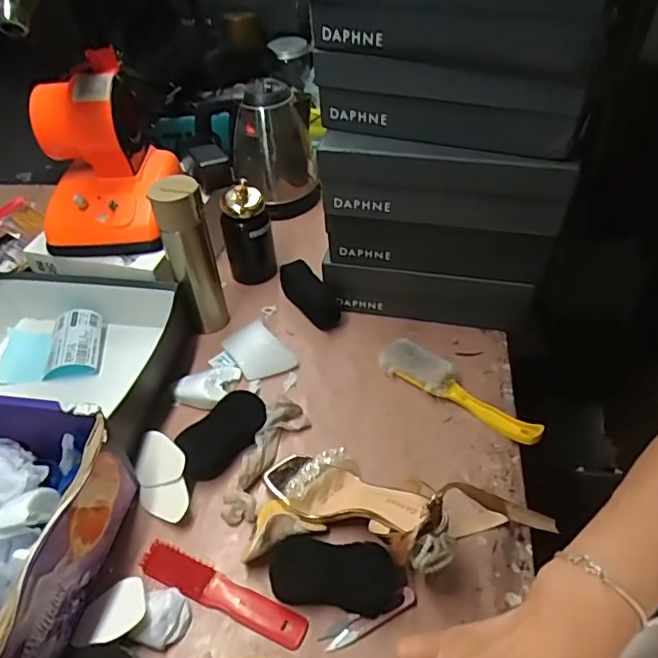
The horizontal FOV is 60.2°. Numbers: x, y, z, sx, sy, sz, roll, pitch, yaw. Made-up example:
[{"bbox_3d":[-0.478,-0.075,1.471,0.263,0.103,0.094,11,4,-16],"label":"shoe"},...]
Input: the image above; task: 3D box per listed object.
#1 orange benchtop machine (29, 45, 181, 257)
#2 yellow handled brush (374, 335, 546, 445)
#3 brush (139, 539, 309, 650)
[{"bbox_3d":[-0.332,-0.247,0.815,0.168,0.200,0.206,-3,45,2],"label":"orange benchtop machine"},{"bbox_3d":[0.173,0.076,0.752,0.234,0.029,0.065,26,52,27],"label":"yellow handled brush"},{"bbox_3d":[-0.111,0.275,0.591,0.187,0.020,0.037,18,49,21],"label":"brush"}]

